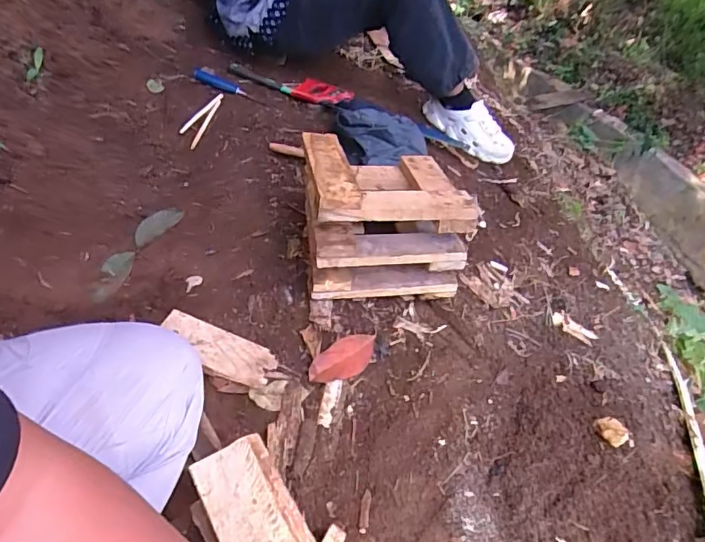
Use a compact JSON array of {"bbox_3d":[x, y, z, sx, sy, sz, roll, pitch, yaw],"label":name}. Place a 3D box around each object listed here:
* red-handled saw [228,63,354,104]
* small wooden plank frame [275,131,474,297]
[{"bbox_3d":[-0.162,-0.479,1.319,0.339,0.028,0.066,15,48,9],"label":"red-handled saw"},{"bbox_3d":[0.050,-0.107,0.865,0.245,0.195,0.252,-3,47,-8],"label":"small wooden plank frame"}]

